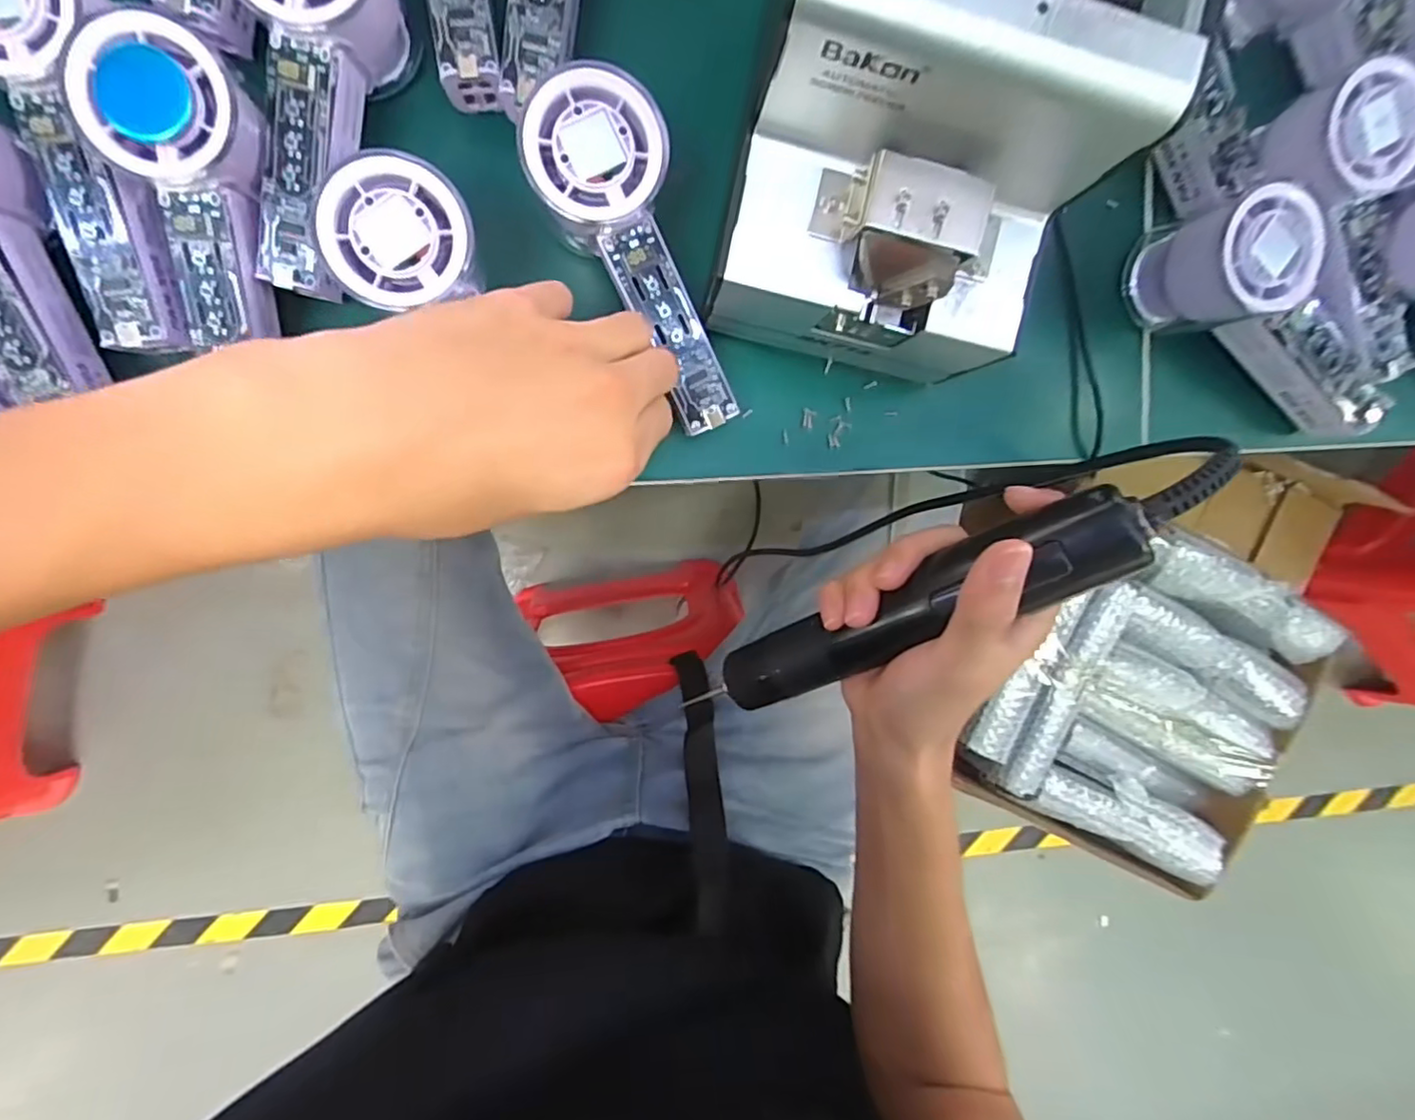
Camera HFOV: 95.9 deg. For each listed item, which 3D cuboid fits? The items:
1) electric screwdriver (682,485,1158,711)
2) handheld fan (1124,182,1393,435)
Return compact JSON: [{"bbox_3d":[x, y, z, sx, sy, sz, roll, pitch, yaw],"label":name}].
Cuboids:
[{"bbox_3d":[0.081,0.029,0.280,0.202,0.026,0.032,-30,98,31],"label":"electric screwdriver"},{"bbox_3d":[0.284,-0.121,0.314,0.149,0.055,0.055,32,90,-7],"label":"handheld fan"}]

